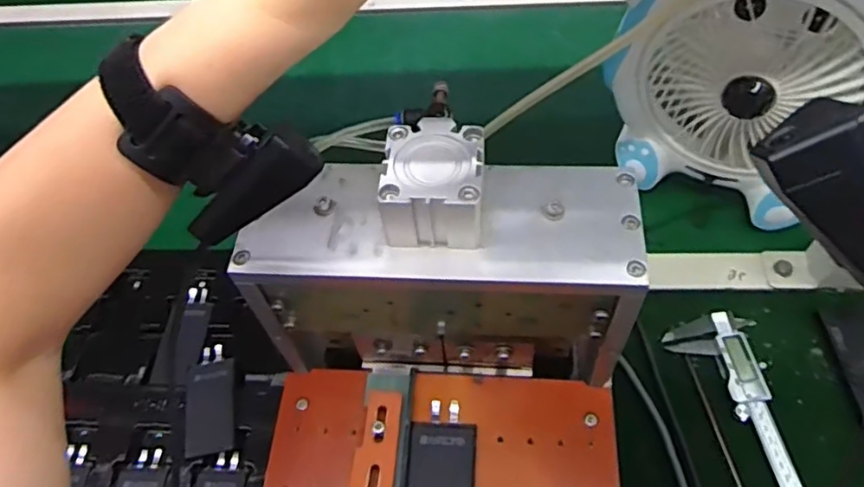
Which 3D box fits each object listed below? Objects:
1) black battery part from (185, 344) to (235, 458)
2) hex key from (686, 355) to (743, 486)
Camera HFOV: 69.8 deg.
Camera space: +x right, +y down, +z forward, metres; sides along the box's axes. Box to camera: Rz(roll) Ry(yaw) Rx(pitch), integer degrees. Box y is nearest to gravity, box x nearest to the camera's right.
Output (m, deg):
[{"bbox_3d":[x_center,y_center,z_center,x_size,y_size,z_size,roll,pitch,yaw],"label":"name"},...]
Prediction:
[{"bbox_3d":[-0.197,0.138,0.554,0.039,0.010,0.097,-9,57,-1],"label":"black battery part"},{"bbox_3d":[0.235,0.161,0.510,0.020,0.010,0.142,-4,57,2],"label":"hex key"}]

